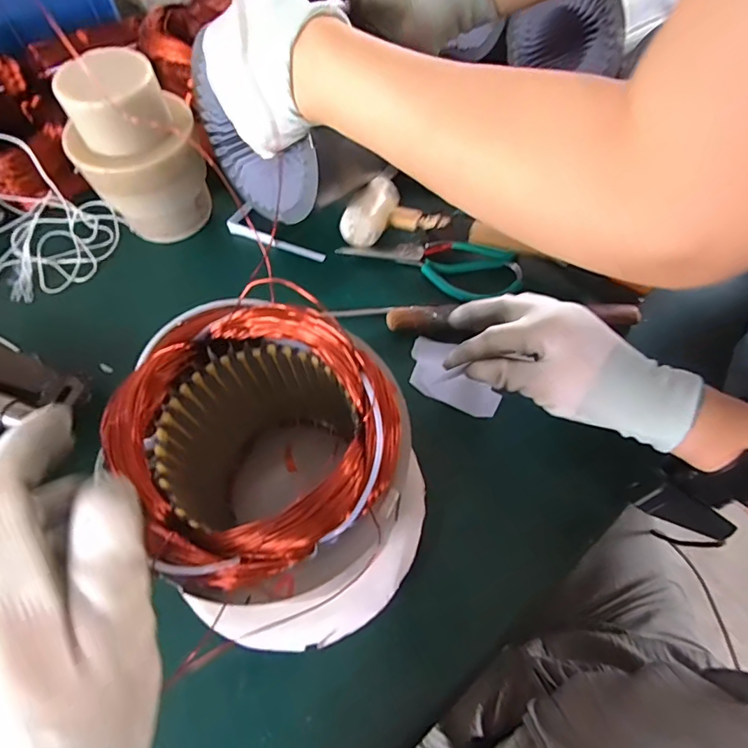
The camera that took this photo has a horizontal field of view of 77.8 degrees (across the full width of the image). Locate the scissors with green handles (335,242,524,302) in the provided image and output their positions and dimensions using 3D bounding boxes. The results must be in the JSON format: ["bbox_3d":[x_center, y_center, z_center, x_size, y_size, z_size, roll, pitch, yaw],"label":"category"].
[{"bbox_3d":[0.055,-0.109,0.455,0.176,0.023,0.053,16,65,8],"label":"scissors with green handles"}]

